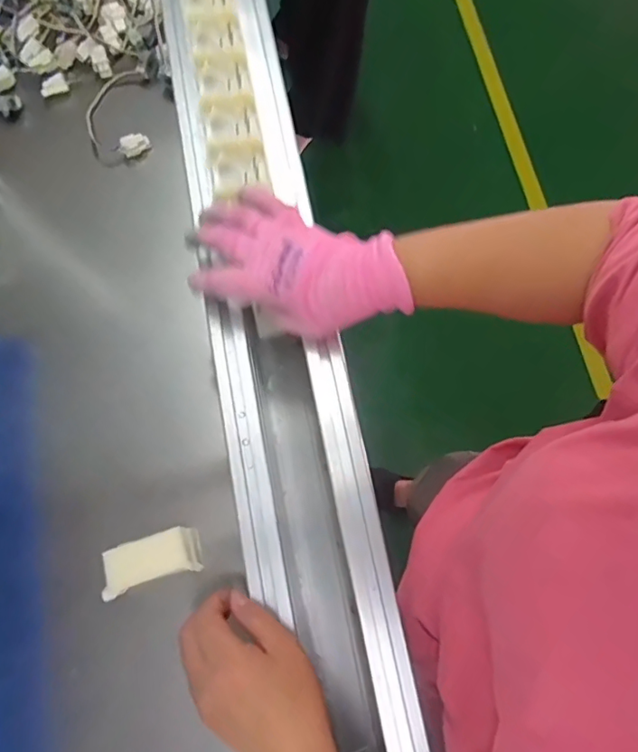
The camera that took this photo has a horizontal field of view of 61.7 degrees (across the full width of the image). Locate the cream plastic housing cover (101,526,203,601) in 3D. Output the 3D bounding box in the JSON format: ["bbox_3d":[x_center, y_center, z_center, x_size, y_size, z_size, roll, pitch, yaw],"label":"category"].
[{"bbox_3d":[-0.150,0.165,0.481,0.082,0.024,0.042,-17,75,-5],"label":"cream plastic housing cover"}]

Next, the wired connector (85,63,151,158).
[{"bbox_3d":[-0.246,-0.320,0.649,0.077,0.021,0.123,-8,74,-2],"label":"wired connector"}]

